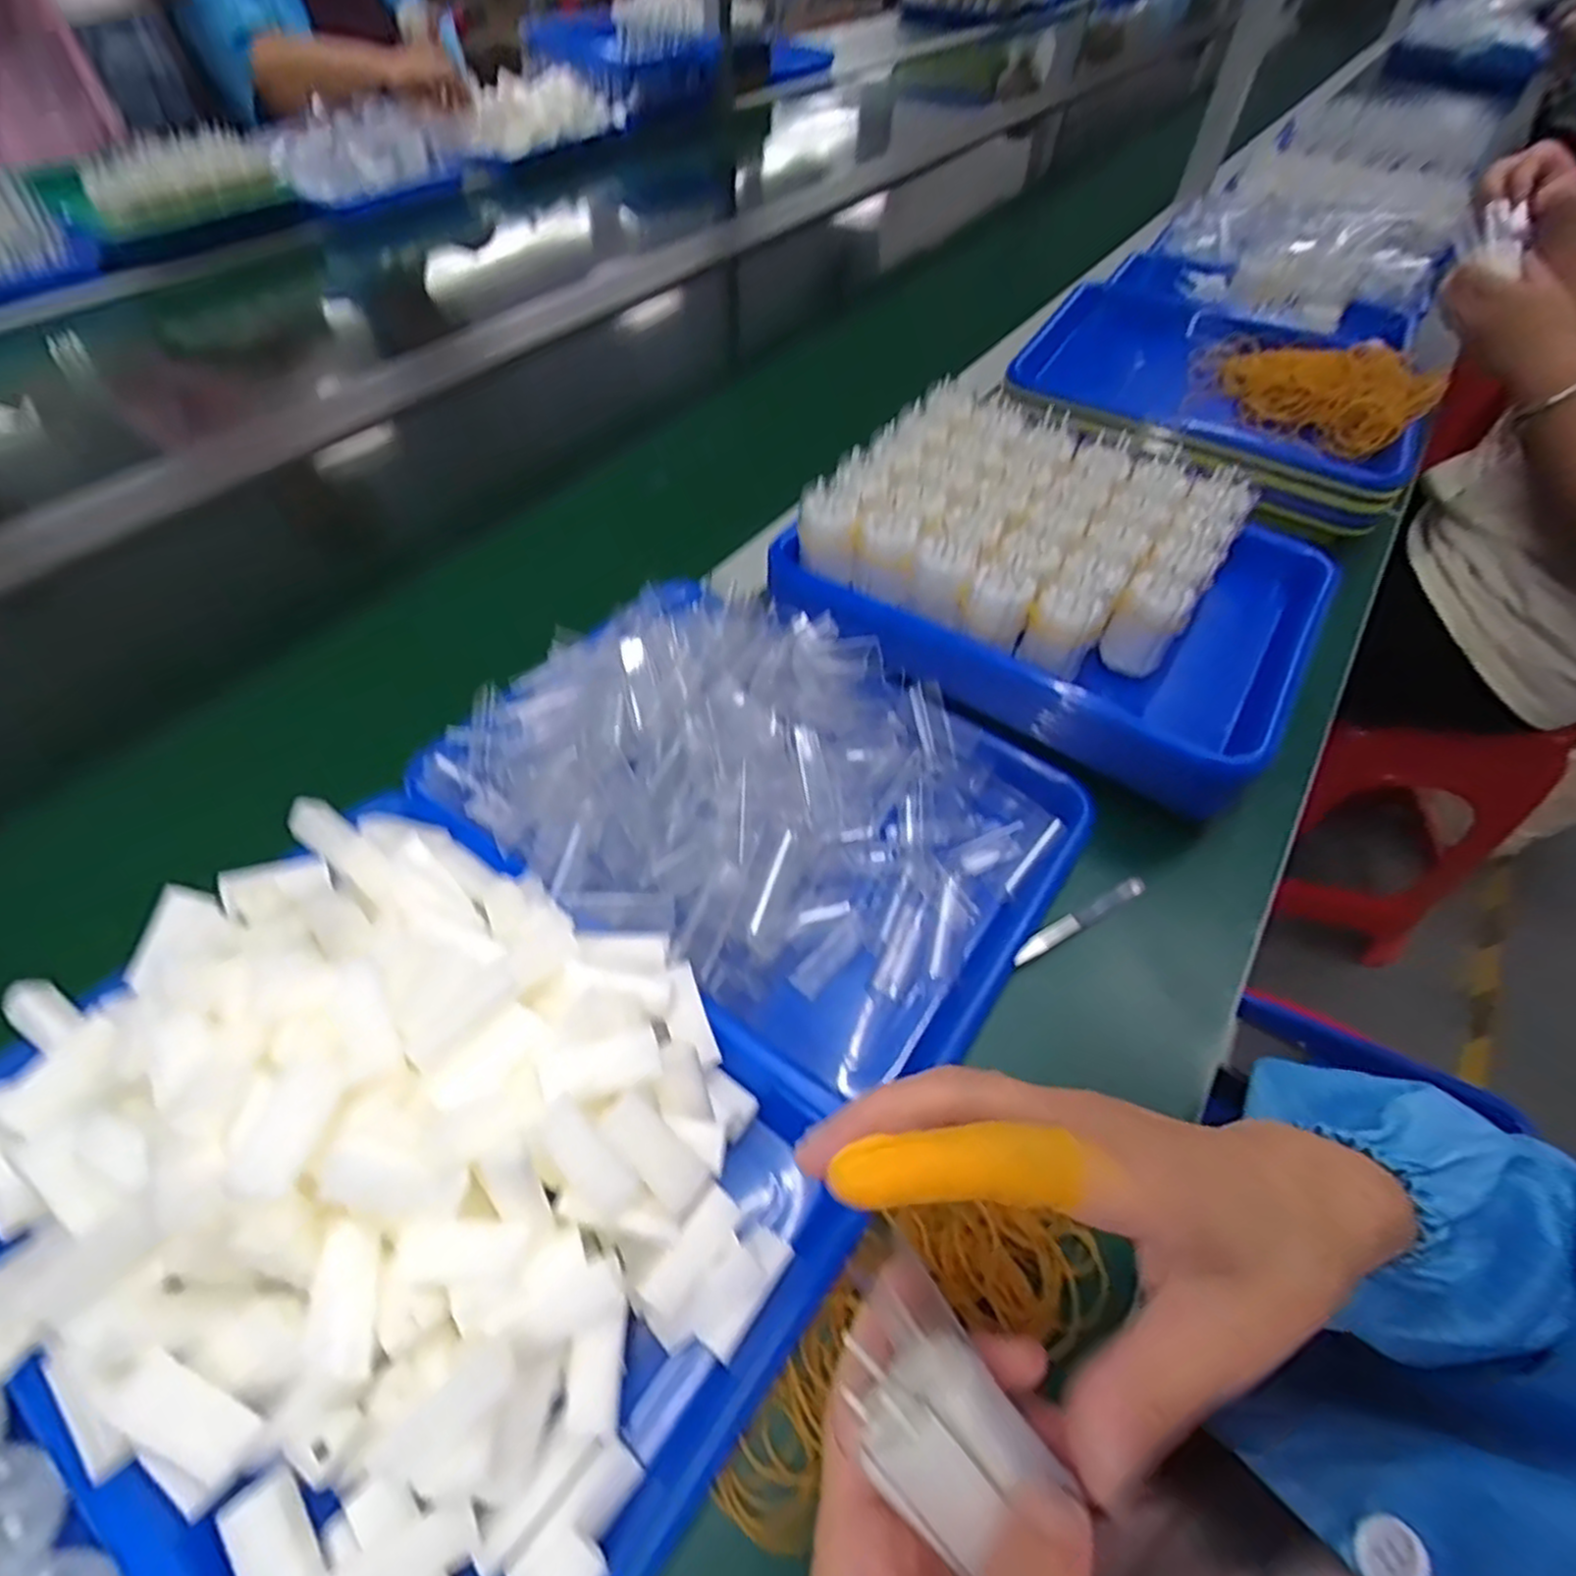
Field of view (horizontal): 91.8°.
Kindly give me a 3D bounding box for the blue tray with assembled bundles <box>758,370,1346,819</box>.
[{"bbox_3d":[0.184,-0.154,0.520,0.319,0.079,0.249,28,56,19],"label":"blue tray with assembled bundles"}]

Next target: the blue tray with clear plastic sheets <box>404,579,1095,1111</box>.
[{"bbox_3d":[-0.009,-0.001,0.427,0.305,0.071,0.242,33,58,21],"label":"blue tray with clear plastic sheets"}]

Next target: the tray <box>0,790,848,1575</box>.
[{"bbox_3d":[-0.158,0.136,0.294,0.315,0.079,0.241,29,57,19],"label":"tray"}]

